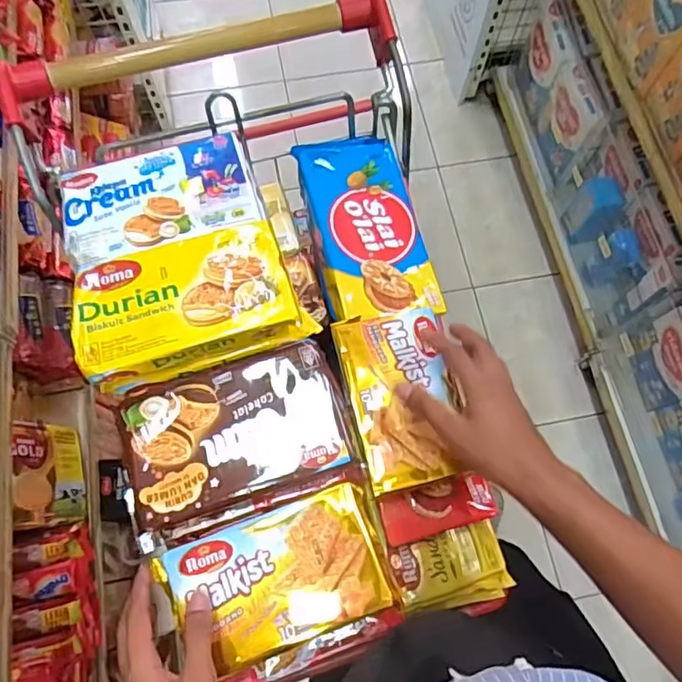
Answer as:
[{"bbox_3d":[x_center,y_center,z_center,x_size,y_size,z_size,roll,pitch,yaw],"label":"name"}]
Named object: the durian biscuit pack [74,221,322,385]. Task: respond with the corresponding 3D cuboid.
[{"bbox_3d":[-0.144,-0.041,0.539,0.201,0.040,0.123,-17,71,-8],"label":"durian biscuit pack"}]

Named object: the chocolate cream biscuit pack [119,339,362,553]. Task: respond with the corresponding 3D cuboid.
[{"bbox_3d":[-0.097,0.090,0.528,0.198,0.051,0.135,-15,70,-7],"label":"chocolate cream biscuit pack"}]

